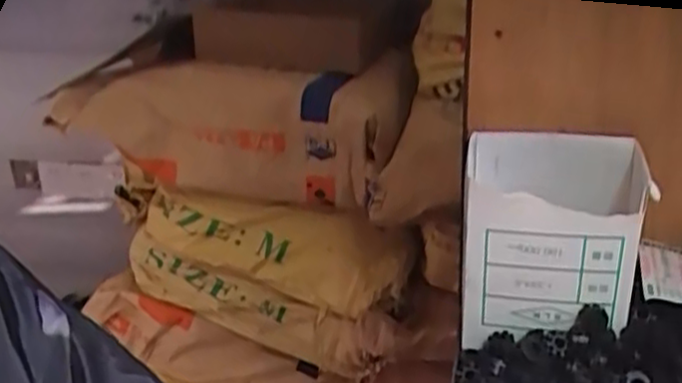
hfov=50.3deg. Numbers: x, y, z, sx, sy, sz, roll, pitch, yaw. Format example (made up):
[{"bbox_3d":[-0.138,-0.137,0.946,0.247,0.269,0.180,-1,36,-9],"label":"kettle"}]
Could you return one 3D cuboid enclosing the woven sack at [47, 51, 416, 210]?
[{"bbox_3d":[-0.170,-0.094,1.096,0.516,0.181,0.145,4,24,15],"label":"woven sack"}]

